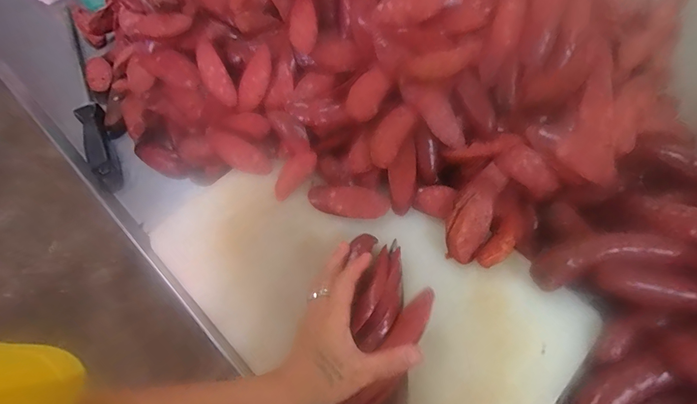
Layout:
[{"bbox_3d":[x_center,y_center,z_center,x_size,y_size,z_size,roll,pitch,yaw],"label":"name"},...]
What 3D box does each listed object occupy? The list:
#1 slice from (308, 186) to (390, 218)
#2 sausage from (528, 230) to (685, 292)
[{"bbox_3d":[-0.001,-0.001,0.475,0.098,0.011,0.038,10,63,7],"label":"slice"},{"bbox_3d":[0.262,0.056,0.408,0.132,0.028,0.039,-19,62,9],"label":"sausage"}]

